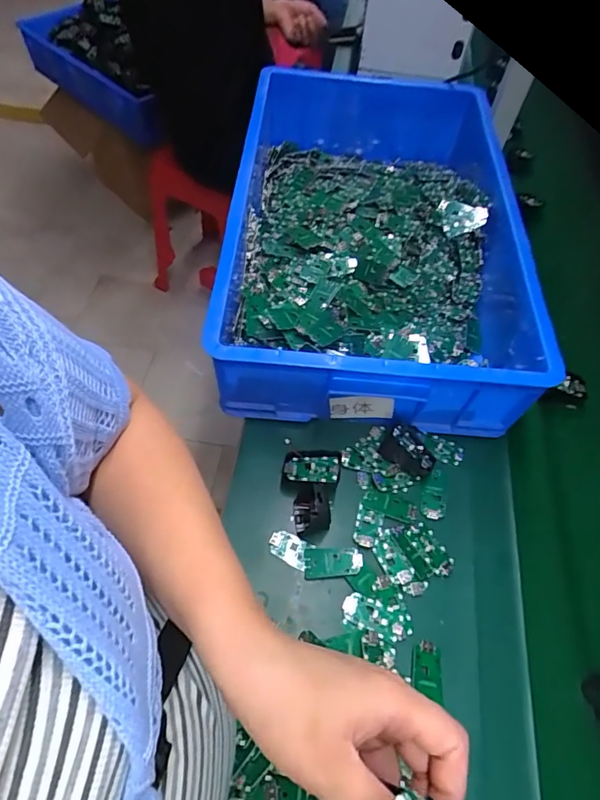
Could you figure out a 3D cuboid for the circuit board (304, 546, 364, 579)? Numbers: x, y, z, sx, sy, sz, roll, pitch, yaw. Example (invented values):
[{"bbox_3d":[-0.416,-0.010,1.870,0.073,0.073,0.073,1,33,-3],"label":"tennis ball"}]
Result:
[{"bbox_3d":[0.037,0.182,0.541,0.064,0.006,0.033,3,57,-3],"label":"circuit board"}]

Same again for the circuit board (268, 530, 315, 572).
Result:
[{"bbox_3d":[-0.012,0.169,0.551,0.049,0.007,0.030,26,59,12],"label":"circuit board"}]

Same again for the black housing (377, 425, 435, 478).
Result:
[{"bbox_3d":[0.137,0.065,0.611,0.074,0.034,0.053,38,39,-8],"label":"black housing"}]

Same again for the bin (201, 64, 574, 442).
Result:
[{"bbox_3d":[0.129,-0.287,0.759,0.412,0.144,0.702,6,57,0],"label":"bin"}]

